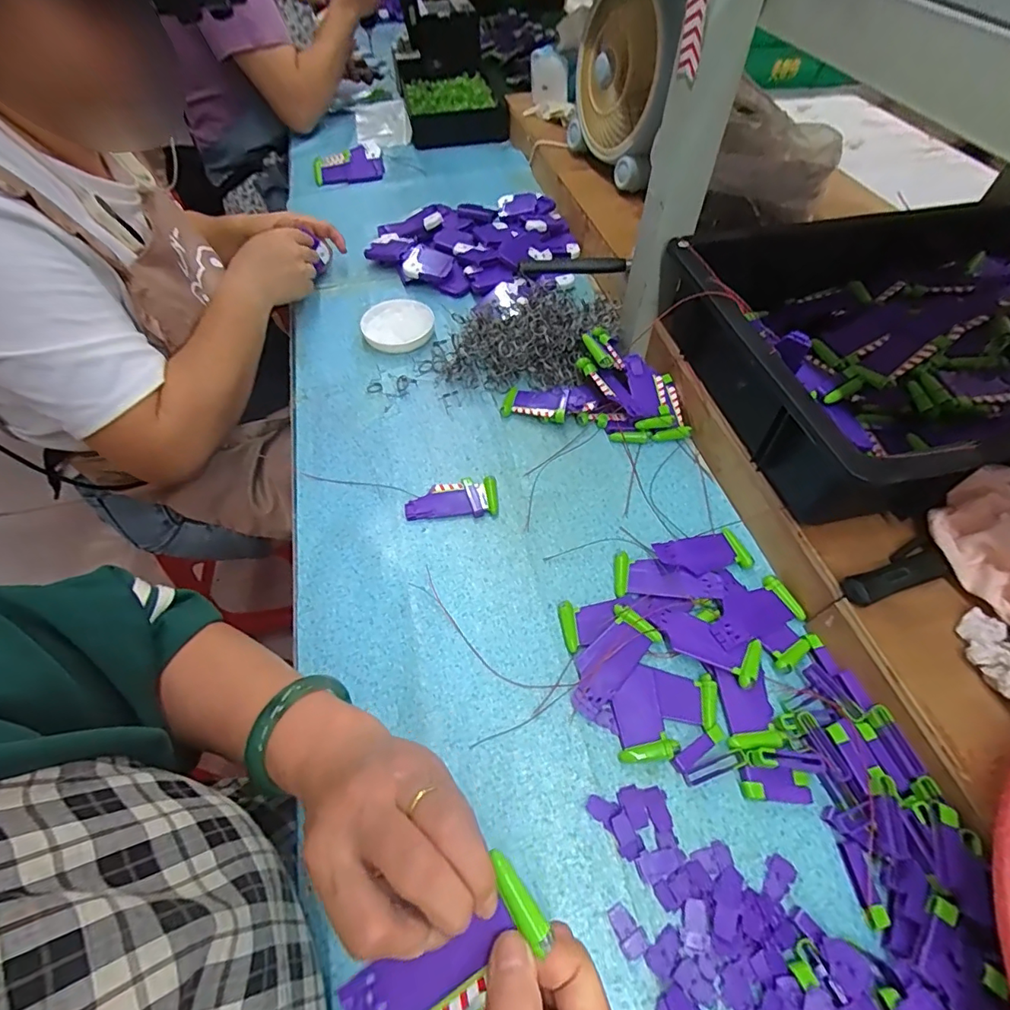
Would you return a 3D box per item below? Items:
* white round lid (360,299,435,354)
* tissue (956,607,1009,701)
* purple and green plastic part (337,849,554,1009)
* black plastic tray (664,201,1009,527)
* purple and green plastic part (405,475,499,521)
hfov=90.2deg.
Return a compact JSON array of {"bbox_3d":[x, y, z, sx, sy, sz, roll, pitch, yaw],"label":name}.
[{"bbox_3d":[-0.138,-0.235,0.656,0.089,0.017,0.094,0,55,0],"label":"white round lid"},{"bbox_3d":[0.338,0.106,0.341,0.035,0.019,0.073,-2,41,-1],"label":"tissue"},{"bbox_3d":[-0.026,0.197,0.218,0.090,0.008,0.039,-32,60,-5],"label":"purple and green plastic part"},{"bbox_3d":[0.401,-0.150,0.466,0.430,0.091,0.307,-10,56,-6],"label":"black plastic tray"},{"bbox_3d":[-0.053,-0.007,0.501,0.090,0.012,0.042,-6,55,-4],"label":"purple and green plastic part"}]

